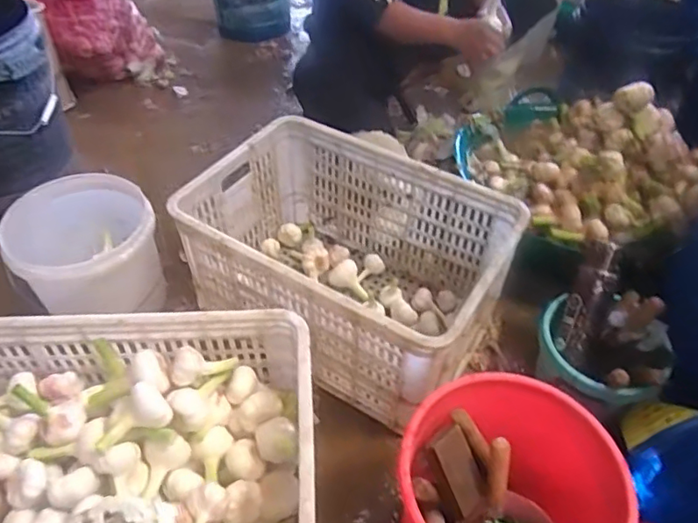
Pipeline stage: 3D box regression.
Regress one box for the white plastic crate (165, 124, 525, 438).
[{"bbox_3d":[-0.003,0.001,1.040,0.541,0.293,0.364,25,52,21],"label":"white plastic crate"}]

